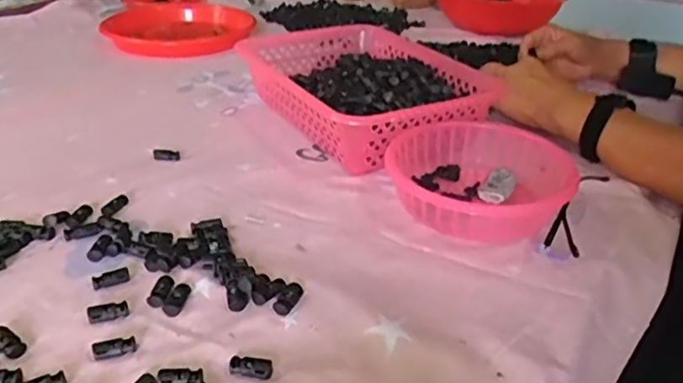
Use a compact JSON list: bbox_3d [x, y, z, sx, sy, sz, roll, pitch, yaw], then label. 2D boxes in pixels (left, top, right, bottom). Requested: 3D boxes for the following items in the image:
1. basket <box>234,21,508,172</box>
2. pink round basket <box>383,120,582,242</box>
[{"bbox_3d":[0.021,-0.122,0.757,0.207,0.084,0.296,-15,35,-29],"label":"basket"},{"bbox_3d":[0.122,-0.012,0.590,0.153,0.056,0.161,3,30,-2],"label":"pink round basket"}]

